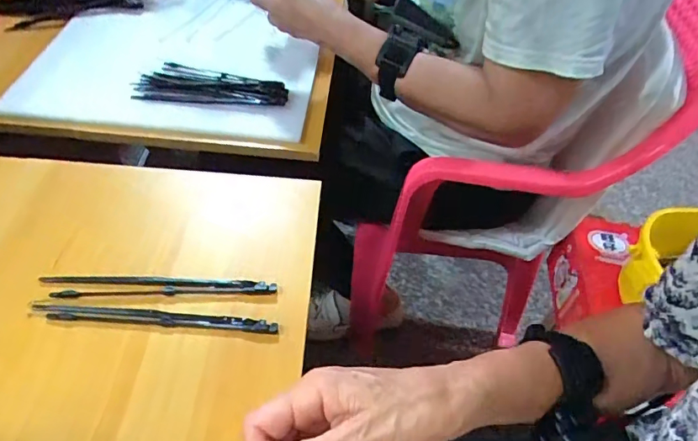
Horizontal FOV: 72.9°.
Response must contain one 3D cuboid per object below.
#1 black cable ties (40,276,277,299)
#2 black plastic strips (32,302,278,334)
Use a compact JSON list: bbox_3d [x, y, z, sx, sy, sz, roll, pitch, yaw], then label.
[{"bbox_3d":[-0.157,0.054,0.396,0.188,0.006,0.020,0,49,-5],"label":"black cable ties"},{"bbox_3d":[-0.151,0.077,0.374,0.186,0.005,0.015,5,49,-1],"label":"black plastic strips"}]

